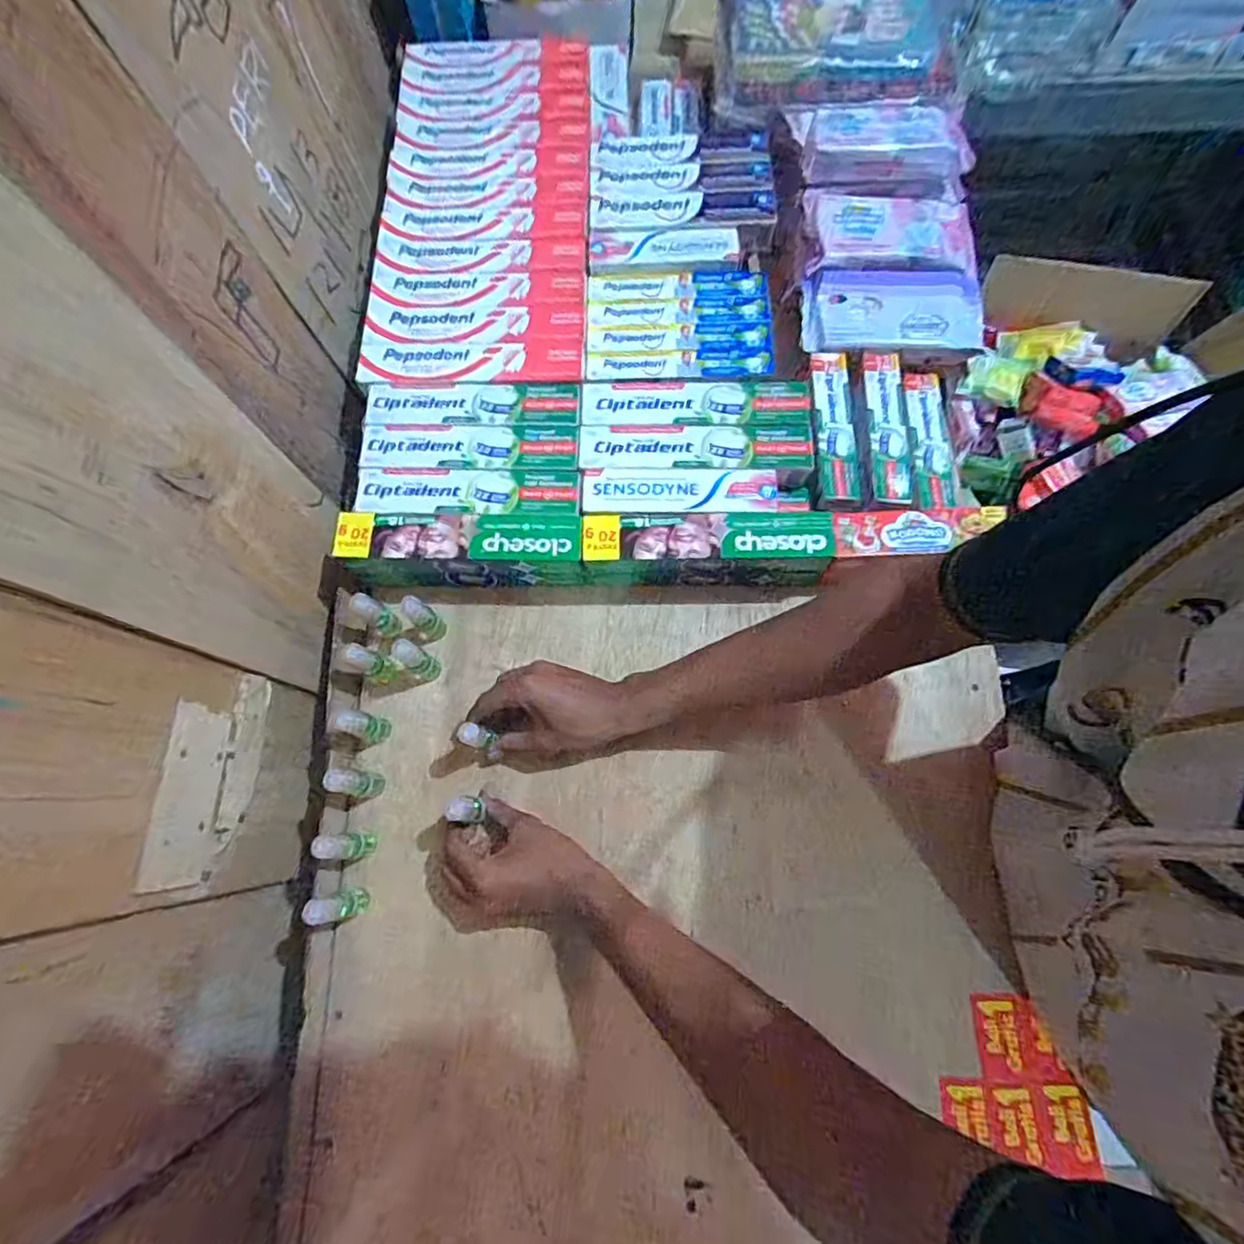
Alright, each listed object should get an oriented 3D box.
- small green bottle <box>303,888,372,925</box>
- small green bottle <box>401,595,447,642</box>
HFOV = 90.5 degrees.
[{"bbox_3d":[-0.230,0.230,0.501,0.026,0.063,0.021,-14,73,-4],"label":"small green bottle"},{"bbox_3d":[-0.183,-0.003,0.572,0.023,0.062,0.025,0,73,0],"label":"small green bottle"}]

